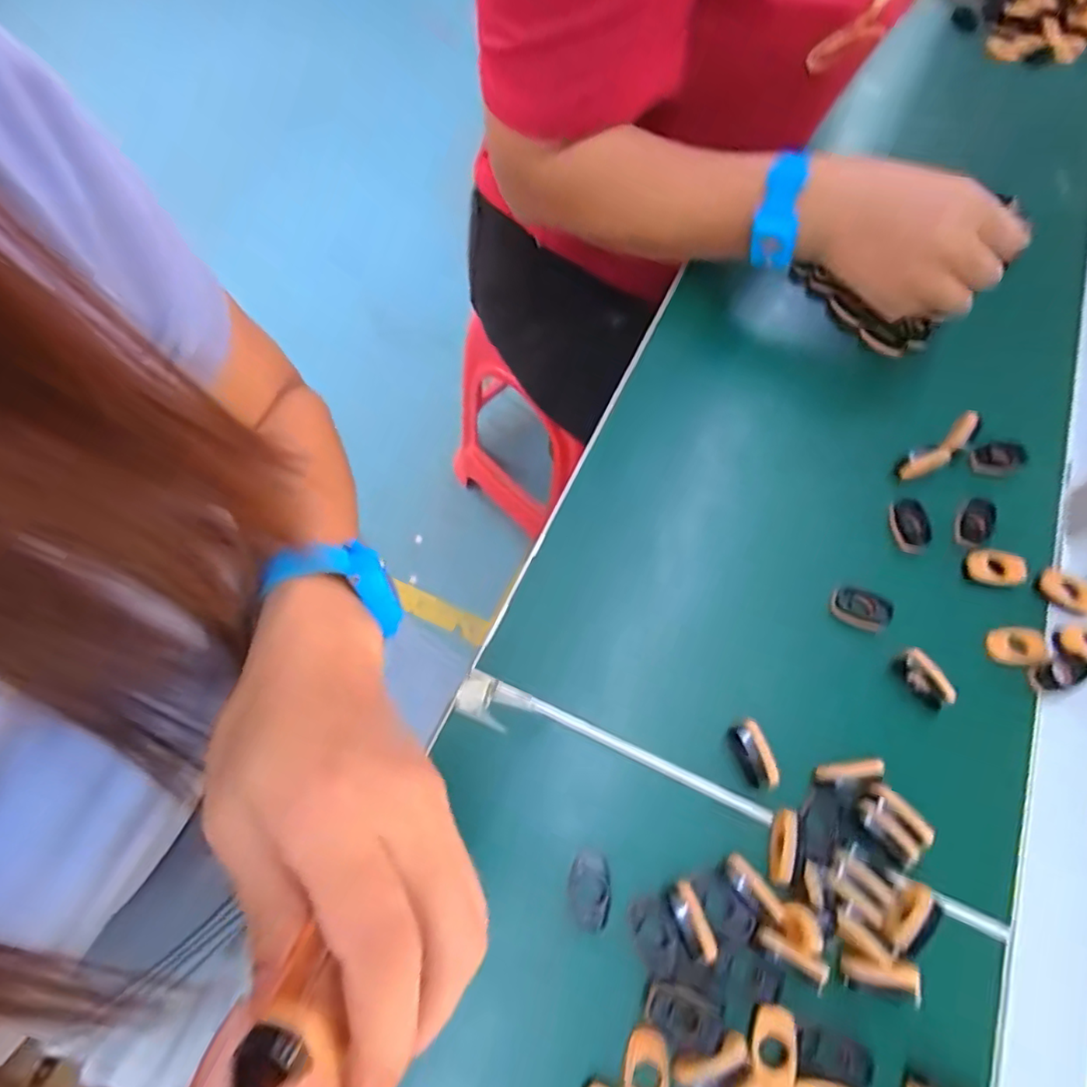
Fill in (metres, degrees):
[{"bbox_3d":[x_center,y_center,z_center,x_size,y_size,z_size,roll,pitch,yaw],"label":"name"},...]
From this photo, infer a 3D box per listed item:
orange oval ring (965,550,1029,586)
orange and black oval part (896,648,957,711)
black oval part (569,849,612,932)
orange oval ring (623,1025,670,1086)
[{"bbox_3d":[0.277,0.015,0.370,0.033,0.008,0.021,10,65,2],"label":"orange oval ring"},{"bbox_3d":[0.212,0.076,0.337,0.009,0.020,0.033,-28,69,-15],"label":"orange and black oval part"},{"bbox_3d":[0.023,0.167,0.291,0.018,0.008,0.032,4,65,-1],"label":"black oval part"},{"bbox_3d":[0.045,0.232,0.263,0.019,0.006,0.035,9,65,2],"label":"orange oval ring"}]

